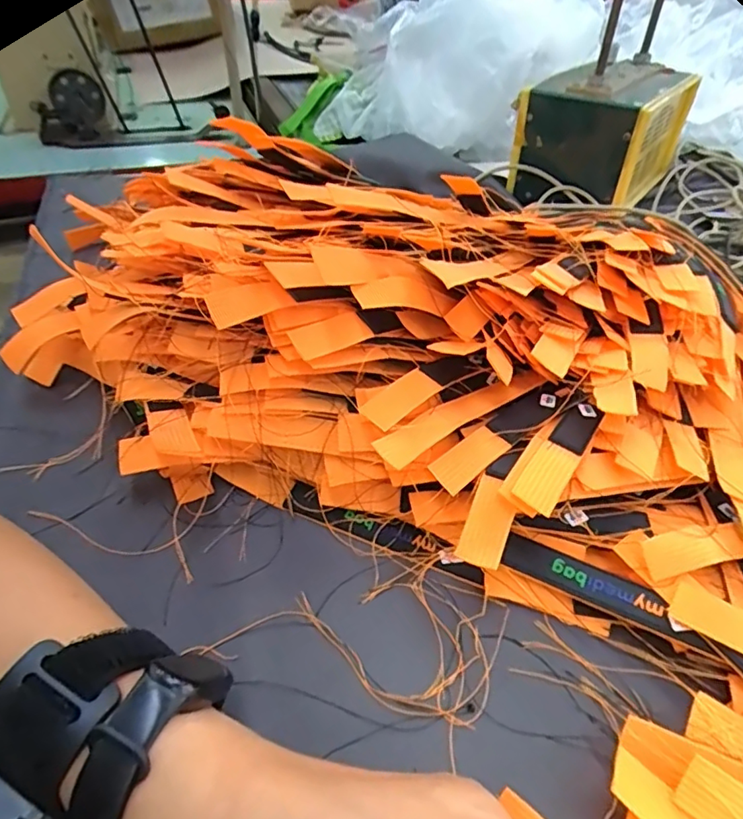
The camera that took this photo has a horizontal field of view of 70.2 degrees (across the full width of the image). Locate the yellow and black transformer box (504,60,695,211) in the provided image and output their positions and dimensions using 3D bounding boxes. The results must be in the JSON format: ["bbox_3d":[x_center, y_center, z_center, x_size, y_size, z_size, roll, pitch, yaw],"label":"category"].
[{"bbox_3d":[0.257,-0.311,0.589,0.138,0.112,0.179,30,49,24],"label":"yellow and black transformer box"}]

